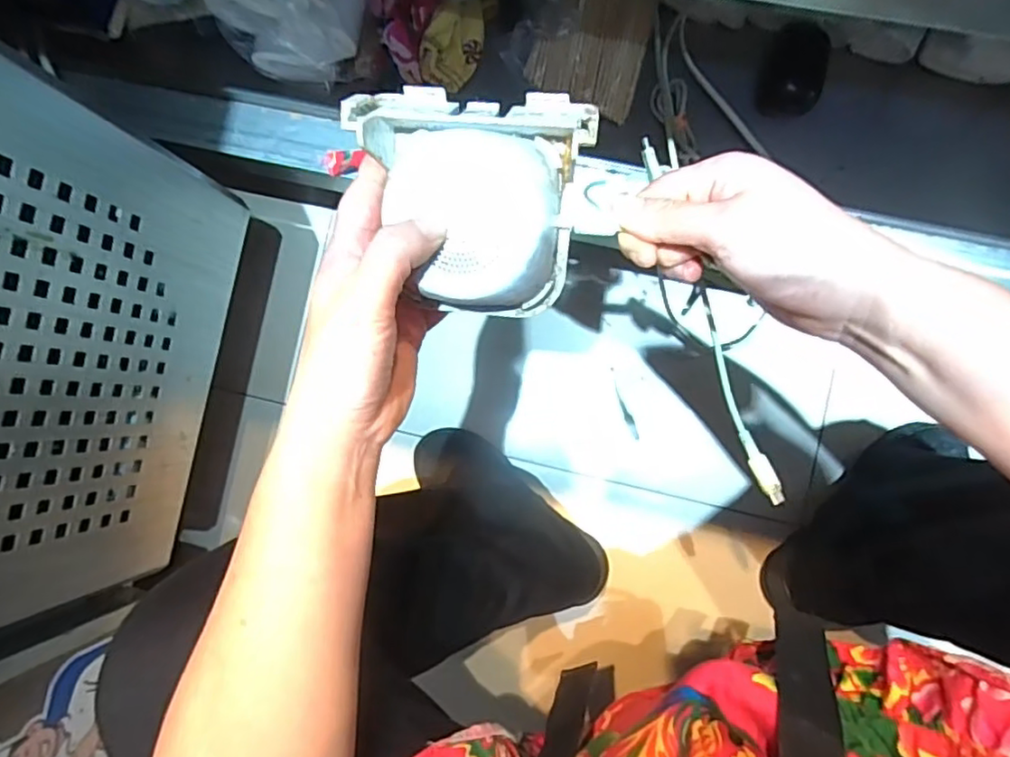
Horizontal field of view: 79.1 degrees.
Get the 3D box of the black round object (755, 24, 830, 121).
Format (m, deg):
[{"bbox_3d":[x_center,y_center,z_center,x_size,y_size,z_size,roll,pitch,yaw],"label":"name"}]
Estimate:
[{"bbox_3d":[0.224,-0.240,0.478,0.044,0.040,0.059,6,89,7],"label":"black round object"}]

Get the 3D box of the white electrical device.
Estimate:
[{"bbox_3d":[-0.018,-0.084,0.288,0.099,0.049,0.103,6,89,7],"label":"white electrical device"}]

